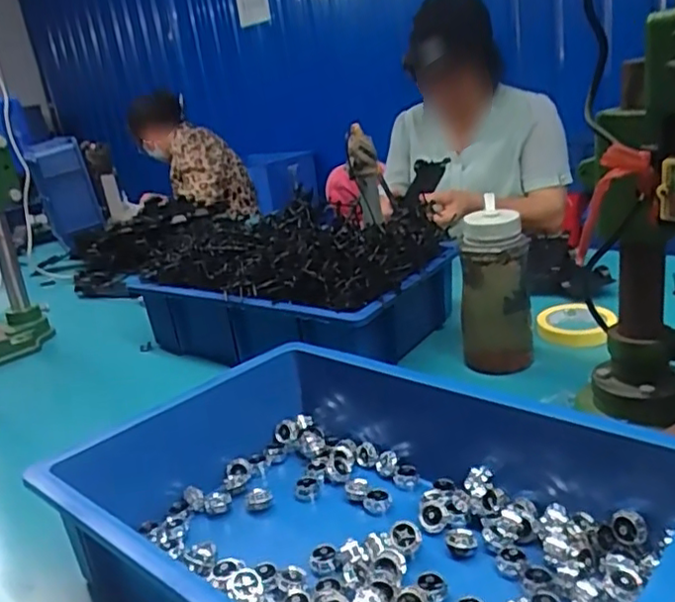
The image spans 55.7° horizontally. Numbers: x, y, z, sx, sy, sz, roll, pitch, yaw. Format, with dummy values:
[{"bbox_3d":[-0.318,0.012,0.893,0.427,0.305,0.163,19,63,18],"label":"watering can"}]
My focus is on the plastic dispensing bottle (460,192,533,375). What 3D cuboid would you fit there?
[{"bbox_3d":[0.208,-0.013,0.839,0.089,0.184,0.080,-4,20,9],"label":"plastic dispensing bottle"}]

